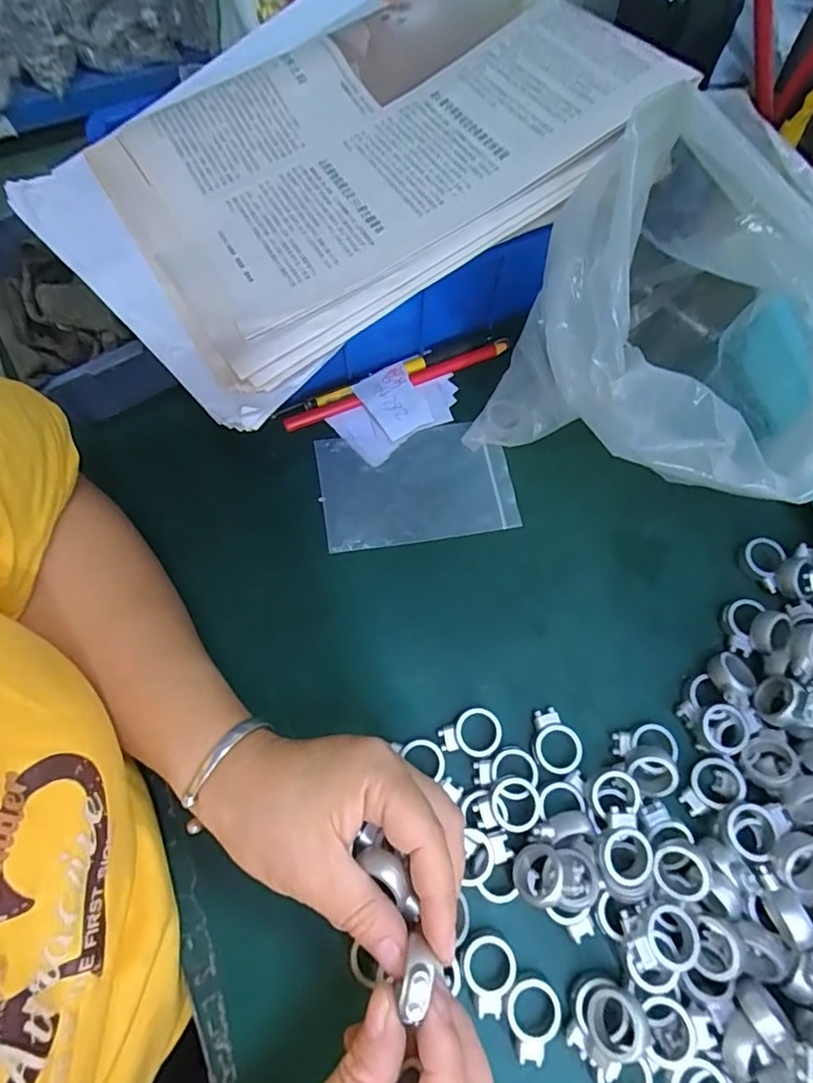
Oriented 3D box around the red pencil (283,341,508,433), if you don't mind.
[{"bbox_3d":[-0.006,-0.108,0.379,0.163,0.010,0.010,-22,72,-9],"label":"red pencil"}]

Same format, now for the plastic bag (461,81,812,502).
[{"bbox_3d":[0.140,-0.113,0.295,0.166,0.181,0.168,12,70,3],"label":"plastic bag"}]

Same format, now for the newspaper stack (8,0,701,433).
[{"bbox_3d":[-0.045,-0.217,0.308,0.300,0.022,0.234,-36,68,-1],"label":"newspaper stack"}]

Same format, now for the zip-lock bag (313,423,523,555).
[{"bbox_3d":[0.006,-0.037,0.359,0.123,0.006,0.076,-8,75,-5],"label":"zip-lock bag"}]

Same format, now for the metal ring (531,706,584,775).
[{"bbox_3d":[0.082,0.111,0.305,0.027,0.007,0.034,-18,71,-8],"label":"metal ring"}]

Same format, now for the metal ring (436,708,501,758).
[{"bbox_3d":[0.036,0.107,0.305,0.034,0.006,0.025,-14,71,-7],"label":"metal ring"}]

